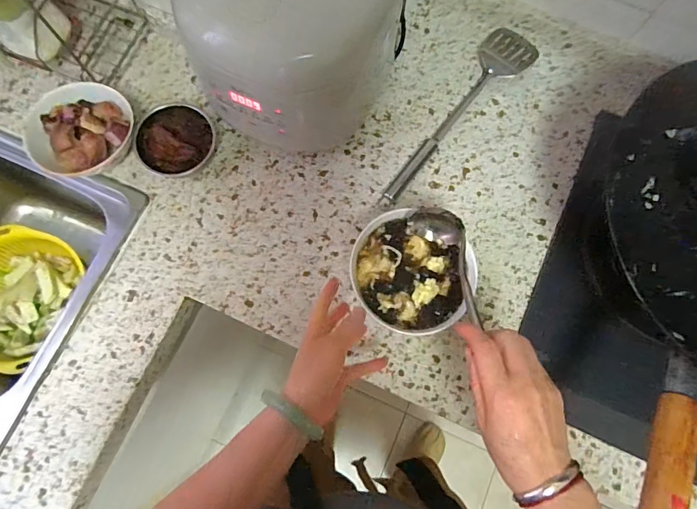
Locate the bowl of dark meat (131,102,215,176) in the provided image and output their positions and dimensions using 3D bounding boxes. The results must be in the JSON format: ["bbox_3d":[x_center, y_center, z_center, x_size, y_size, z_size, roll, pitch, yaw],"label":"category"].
[{"bbox_3d":[-0.237,-0.154,0.592,0.101,0.048,0.101,0,77,-1],"label":"bowl of dark meat"}]

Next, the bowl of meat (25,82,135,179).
[{"bbox_3d":[-0.355,-0.165,0.581,0.135,0.069,0.122,-20,78,-6],"label":"bowl of meat"}]

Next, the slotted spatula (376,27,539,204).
[{"bbox_3d":[0.157,-0.215,0.626,0.077,0.021,0.348,40,79,8],"label":"slotted spatula"}]

